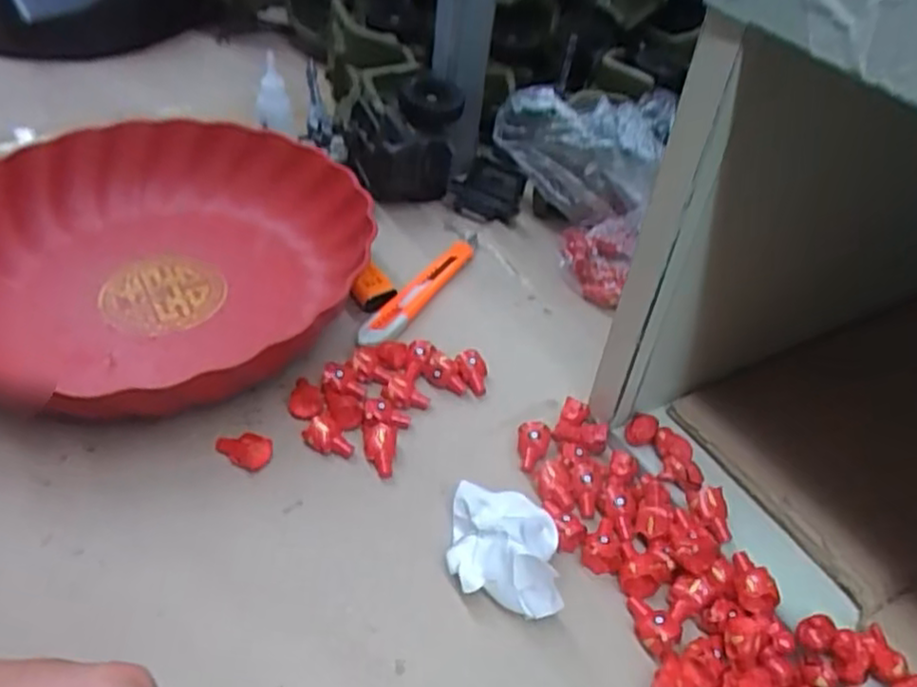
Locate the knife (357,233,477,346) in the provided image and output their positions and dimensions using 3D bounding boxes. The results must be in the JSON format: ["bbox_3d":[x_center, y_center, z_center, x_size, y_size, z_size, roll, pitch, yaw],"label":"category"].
[{"bbox_3d":[-0.019,-0.039,0.472,0.018,0.014,0.137,23,46,18],"label":"knife"}]

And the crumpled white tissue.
[{"bbox_3d":[0.020,0.088,0.324,0.054,0.036,0.048,12,43,6],"label":"crumpled white tissue"}]

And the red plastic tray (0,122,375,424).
[{"bbox_3d":[-0.171,-0.048,0.424,0.223,0.060,0.216,16,44,11],"label":"red plastic tray"}]

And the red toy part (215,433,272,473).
[{"bbox_3d":[-0.106,0.052,0.364,0.028,0.014,0.015,16,44,11],"label":"red toy part"}]

